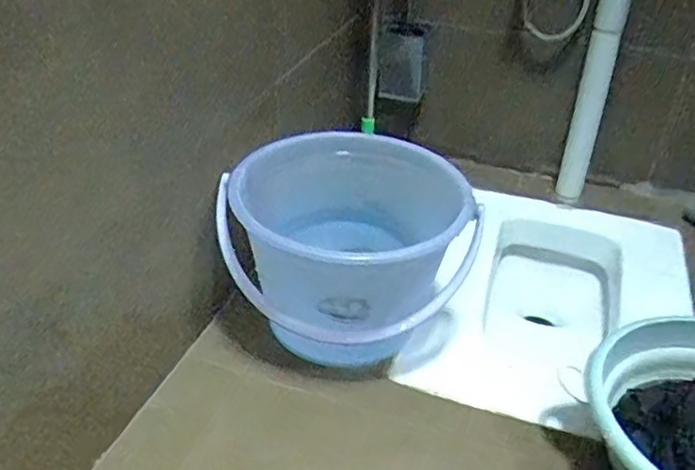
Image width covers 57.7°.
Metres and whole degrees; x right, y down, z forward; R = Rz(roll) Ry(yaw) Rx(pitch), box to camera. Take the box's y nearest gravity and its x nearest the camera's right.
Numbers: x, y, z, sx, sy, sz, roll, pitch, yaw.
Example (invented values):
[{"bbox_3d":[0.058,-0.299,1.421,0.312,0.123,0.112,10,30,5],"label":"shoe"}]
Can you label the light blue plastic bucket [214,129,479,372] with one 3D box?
[{"bbox_3d":[0.001,0.029,0.866,0.295,0.248,0.263,18,37,22],"label":"light blue plastic bucket"}]

